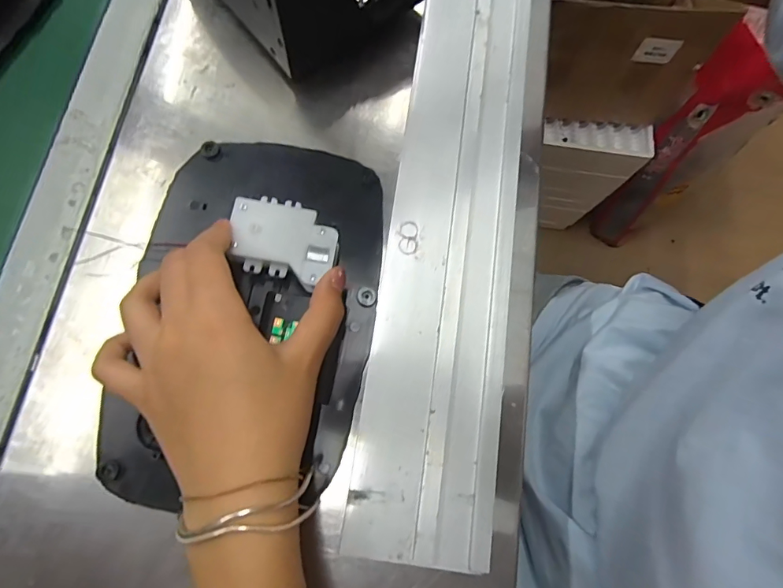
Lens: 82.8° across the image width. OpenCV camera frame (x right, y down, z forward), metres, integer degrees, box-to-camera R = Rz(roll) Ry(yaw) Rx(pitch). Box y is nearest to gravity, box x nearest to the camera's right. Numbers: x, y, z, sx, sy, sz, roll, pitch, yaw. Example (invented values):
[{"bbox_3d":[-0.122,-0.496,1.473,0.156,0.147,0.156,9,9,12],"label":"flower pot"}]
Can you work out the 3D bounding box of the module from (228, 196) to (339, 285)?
[{"bbox_3d":[-0.063,-0.033,0.260,0.063,0.009,0.046,13,75,5],"label":"module"}]

